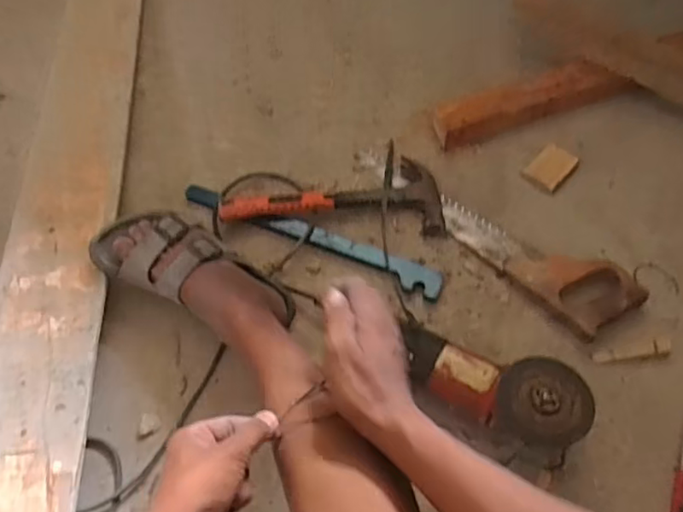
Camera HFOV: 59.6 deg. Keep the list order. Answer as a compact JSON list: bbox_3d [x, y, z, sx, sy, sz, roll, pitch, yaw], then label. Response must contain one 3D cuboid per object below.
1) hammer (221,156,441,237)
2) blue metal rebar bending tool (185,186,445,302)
[{"bbox_3d":[-0.009,-0.095,0.860,0.308,0.036,0.120,2,60,3],"label":"hammer"},{"bbox_3d":[-0.047,-0.027,0.833,0.393,0.017,0.037,21,63,14],"label":"blue metal rebar bending tool"}]

